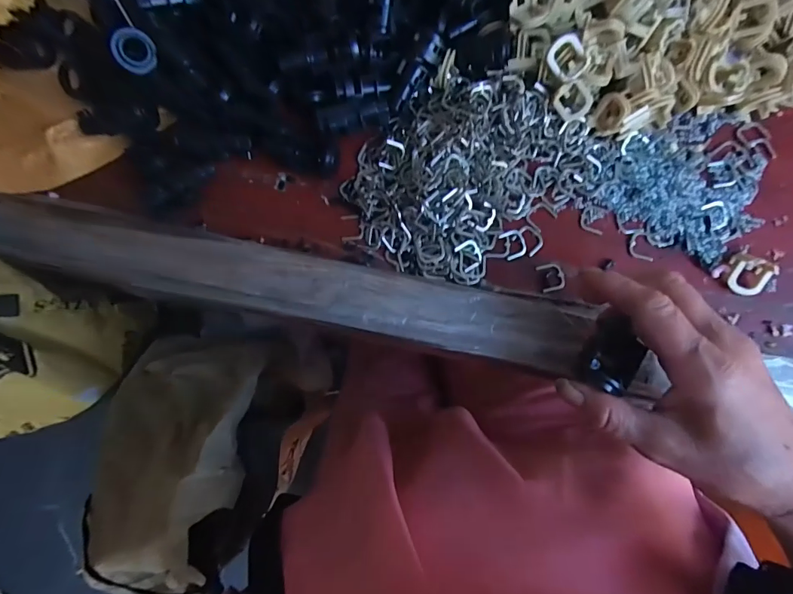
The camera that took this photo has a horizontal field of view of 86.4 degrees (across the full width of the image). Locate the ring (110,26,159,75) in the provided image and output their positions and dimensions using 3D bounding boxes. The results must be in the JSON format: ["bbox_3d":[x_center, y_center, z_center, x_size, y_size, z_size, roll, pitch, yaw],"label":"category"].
[{"bbox_3d":[-0.179,-0.168,0.288,0.010,0.027,0.027,23,77,47],"label":"ring"}]

